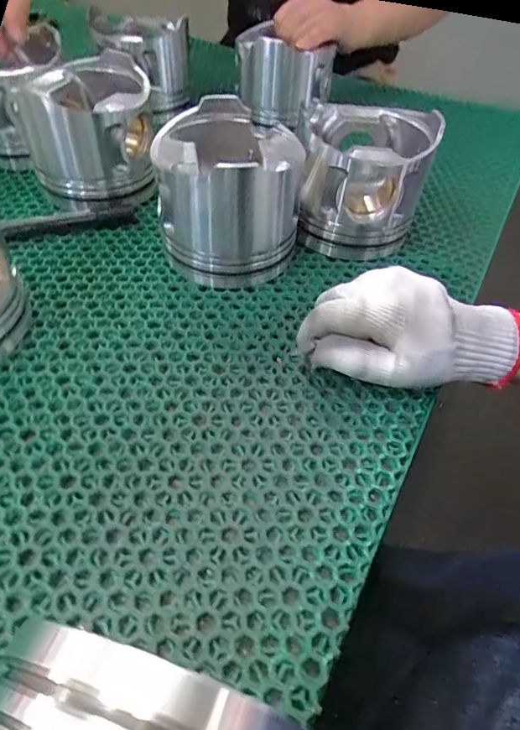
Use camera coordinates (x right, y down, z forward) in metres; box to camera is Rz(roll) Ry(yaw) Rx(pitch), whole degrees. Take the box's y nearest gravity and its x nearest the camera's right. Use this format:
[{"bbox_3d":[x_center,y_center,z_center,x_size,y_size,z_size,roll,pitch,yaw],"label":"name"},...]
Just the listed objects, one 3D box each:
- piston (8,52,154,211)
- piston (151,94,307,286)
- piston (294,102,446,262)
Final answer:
[{"bbox_3d":[-0.157,-0.212,0.435,0.110,0.099,0.110,-6,52,-10],"label":"piston"},{"bbox_3d":[-0.022,-0.131,0.371,0.102,0.097,0.102,3,50,-3],"label":"piston"},{"bbox_3d":[0.088,-0.156,0.409,0.104,0.096,0.100,12,51,5],"label":"piston"}]

